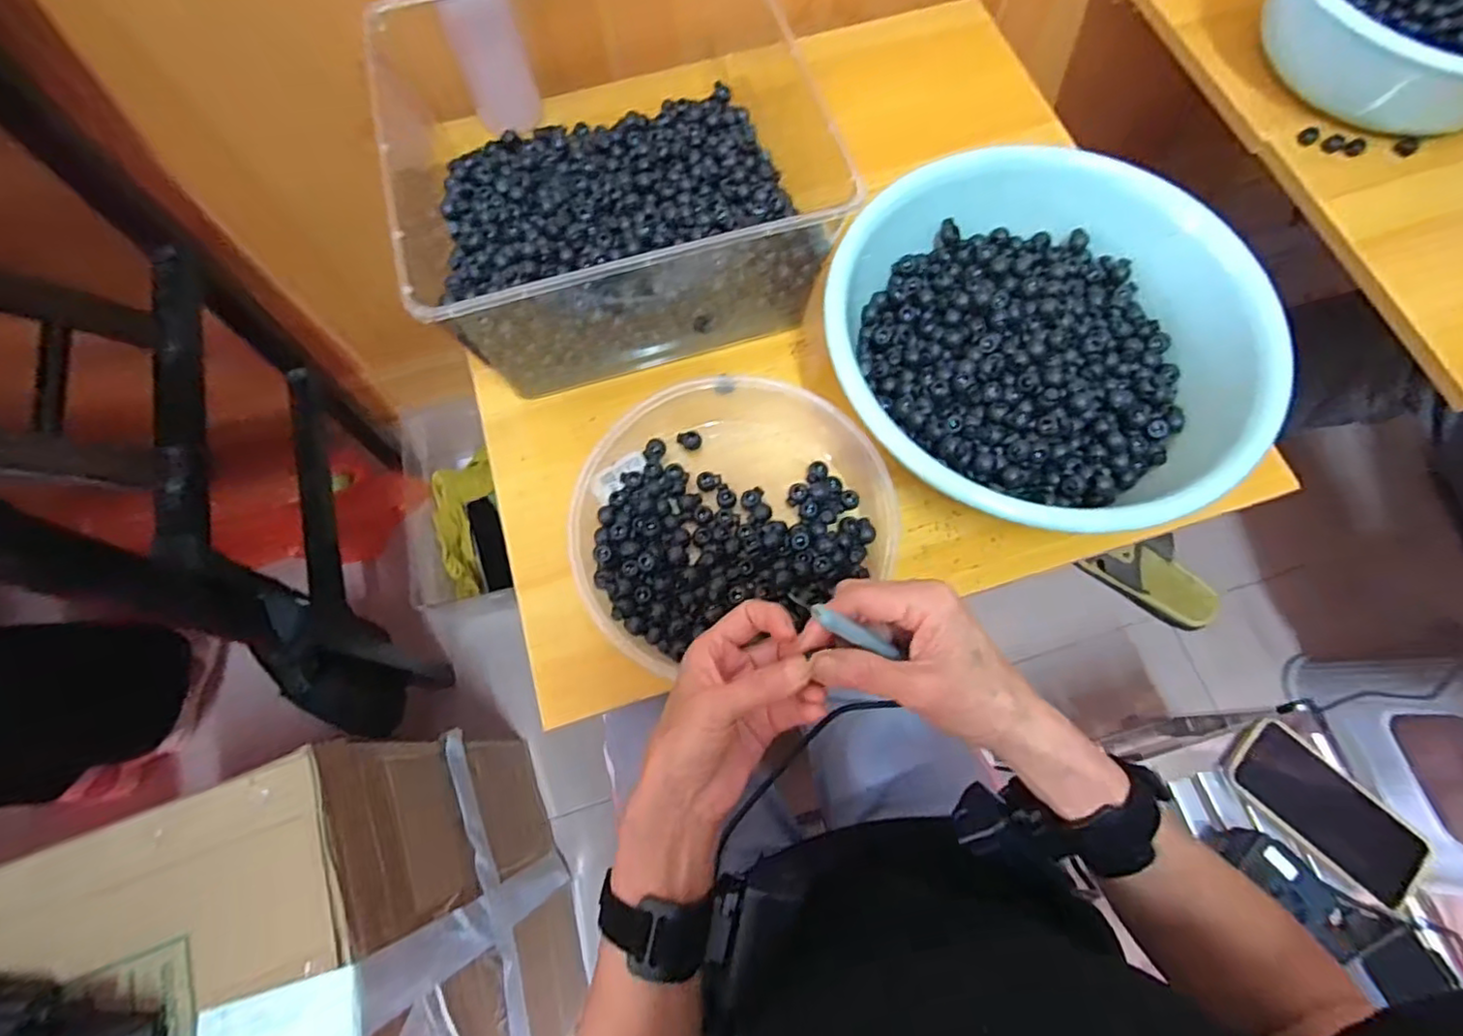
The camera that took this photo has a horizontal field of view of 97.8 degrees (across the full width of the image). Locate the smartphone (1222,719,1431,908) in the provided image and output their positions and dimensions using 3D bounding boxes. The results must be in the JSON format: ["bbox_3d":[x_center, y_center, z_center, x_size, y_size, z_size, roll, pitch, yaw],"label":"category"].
[{"bbox_3d":[0.538,0.263,0.579,0.162,0.013,0.078,42,77,13],"label":"smartphone"}]

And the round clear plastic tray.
[{"bbox_3d":[-0.005,-0.003,0.479,0.227,0.055,0.220,-32,74,-9],"label":"round clear plastic tray"}]

